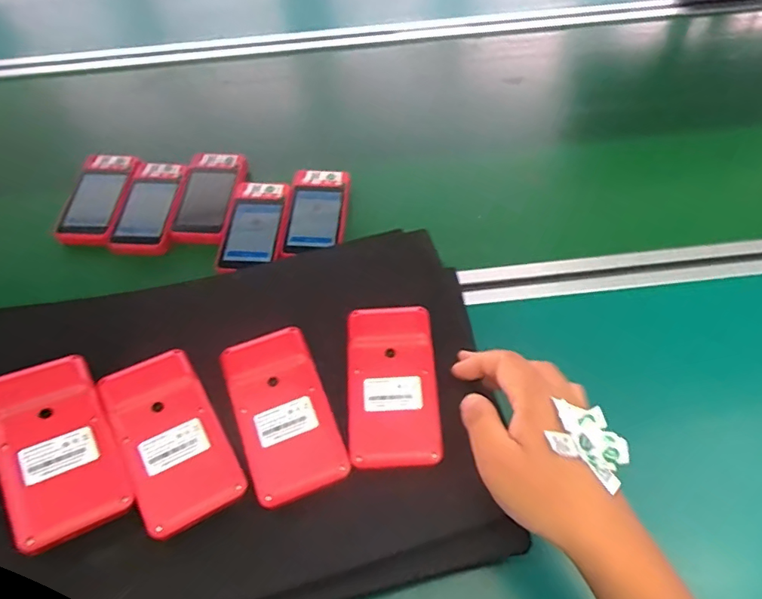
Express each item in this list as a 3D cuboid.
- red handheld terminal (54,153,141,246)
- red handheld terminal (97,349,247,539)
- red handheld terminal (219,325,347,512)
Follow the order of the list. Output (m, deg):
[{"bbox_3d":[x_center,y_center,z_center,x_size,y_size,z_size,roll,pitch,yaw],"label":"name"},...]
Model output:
[{"bbox_3d":[-0.323,-0.116,0.599,0.070,0.025,0.119,5,59,6],"label":"red handheld terminal"},{"bbox_3d":[-0.143,0.091,0.352,0.059,0.014,0.120,-29,62,-14],"label":"red handheld terminal"},{"bbox_3d":[-0.070,0.076,0.367,0.060,0.011,0.118,-20,60,-9],"label":"red handheld terminal"}]

